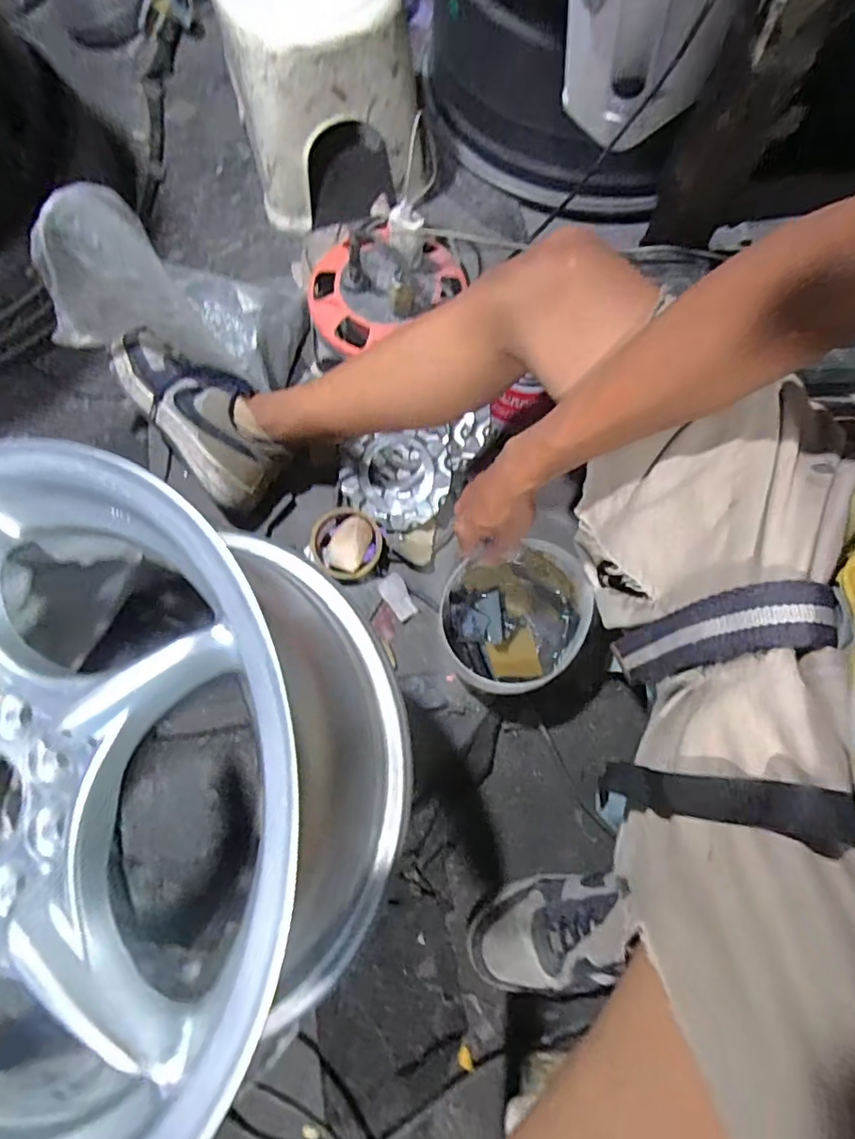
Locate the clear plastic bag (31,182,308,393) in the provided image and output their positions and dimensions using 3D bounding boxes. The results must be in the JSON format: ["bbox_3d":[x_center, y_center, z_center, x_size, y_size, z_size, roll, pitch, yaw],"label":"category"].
[{"bbox_3d":[-0.295,-0.322,0.662,0.289,0.130,0.160,7,70,-36],"label":"clear plastic bag"}]

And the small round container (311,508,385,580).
[{"bbox_3d":[-0.100,-0.033,0.685,0.085,0.029,0.092,0,74,-1],"label":"small round container"}]

